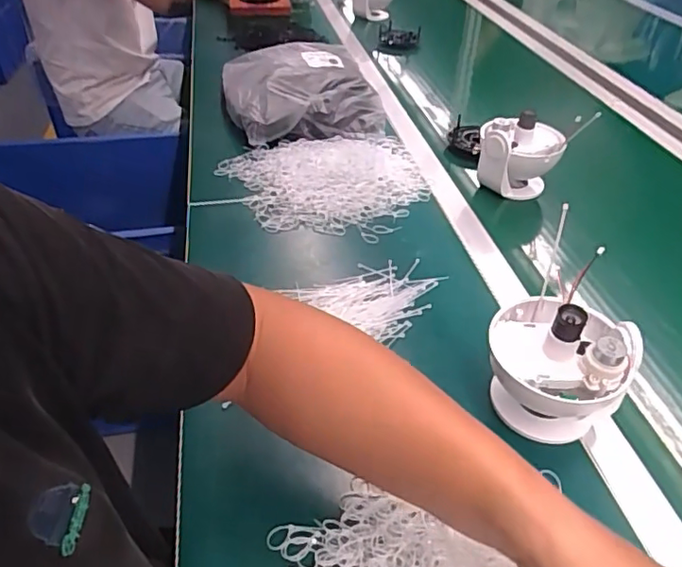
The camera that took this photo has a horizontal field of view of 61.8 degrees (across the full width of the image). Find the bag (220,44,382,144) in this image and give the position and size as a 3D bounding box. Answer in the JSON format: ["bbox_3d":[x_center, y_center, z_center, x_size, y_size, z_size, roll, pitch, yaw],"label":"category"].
[{"bbox_3d":[-0.078,-0.370,1.037,0.266,0.072,0.341,-7,40,-8],"label":"bag"}]

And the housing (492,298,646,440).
[{"bbox_3d":[0.191,0.070,0.508,0.118,0.111,0.113,22,44,22],"label":"housing"}]

